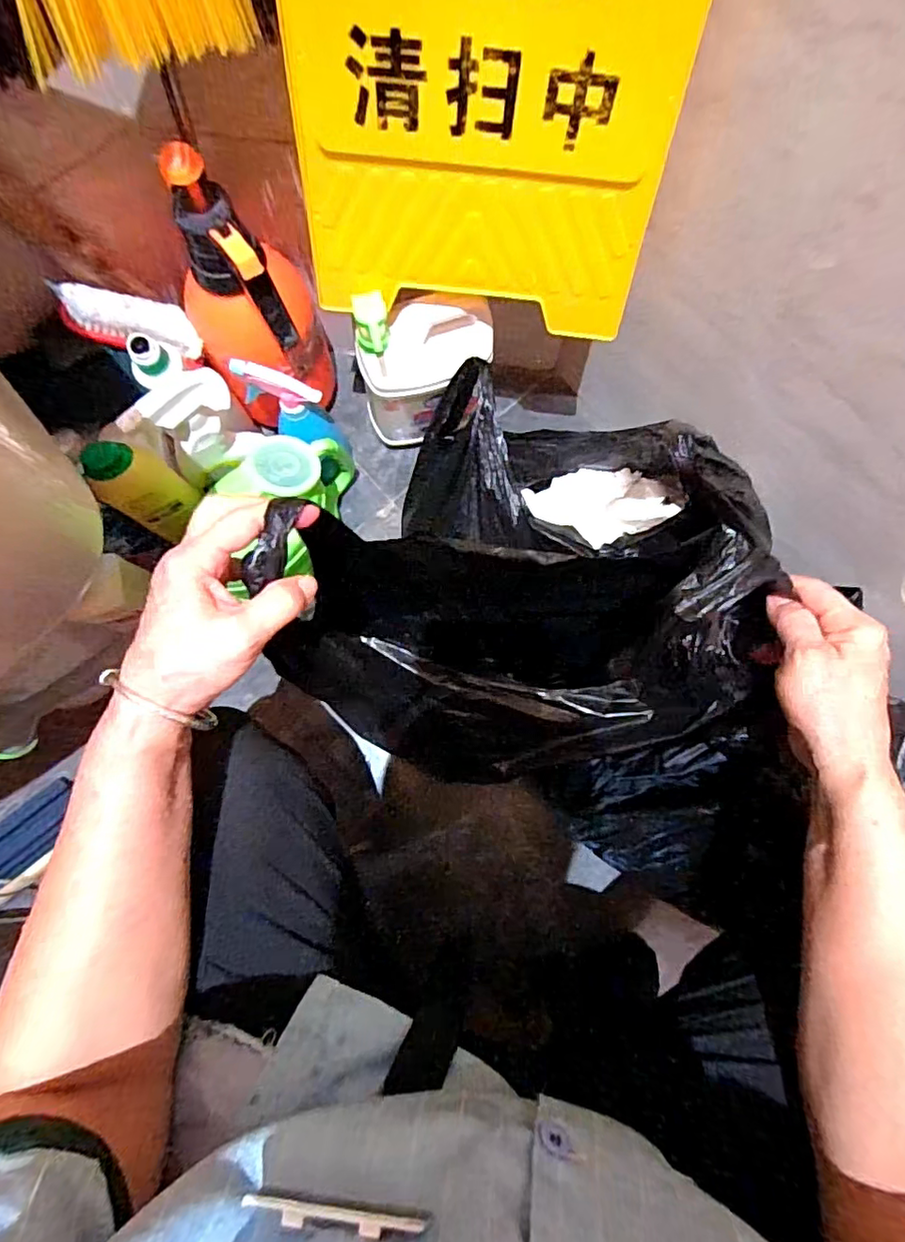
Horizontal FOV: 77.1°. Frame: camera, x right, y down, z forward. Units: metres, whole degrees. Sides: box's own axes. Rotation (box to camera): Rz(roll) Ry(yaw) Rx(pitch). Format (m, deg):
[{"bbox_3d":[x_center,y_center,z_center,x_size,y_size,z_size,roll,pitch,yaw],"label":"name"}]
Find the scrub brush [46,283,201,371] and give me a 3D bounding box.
[{"bbox_3d":[-0.323,-0.300,0.574,0.130,0.034,0.065,1,79,-36],"label":"scrub brush"}]

